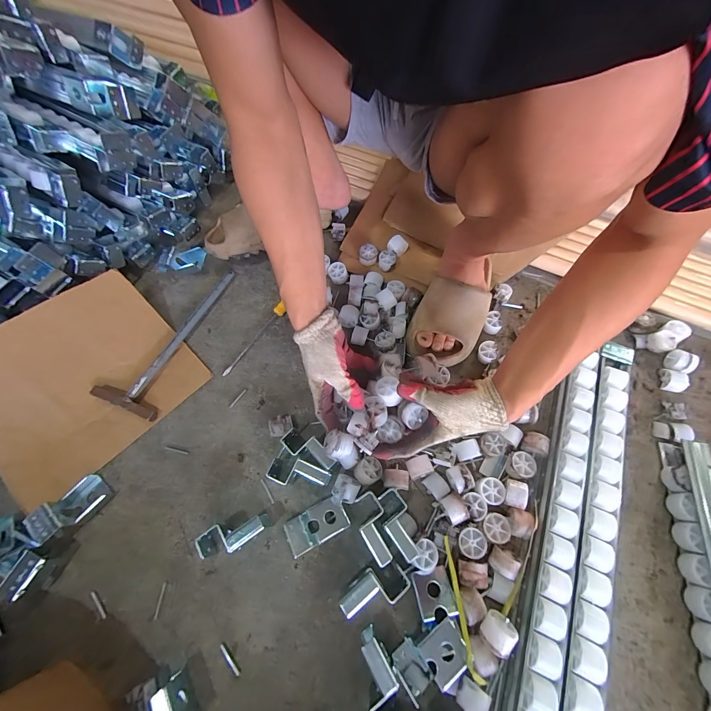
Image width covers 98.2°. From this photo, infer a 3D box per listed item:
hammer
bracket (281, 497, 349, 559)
[{"bbox_3d":[-0.309,-0.038,0.538,0.099,0.029,0.289,20,67,10],"label":"hammer"},{"bbox_3d":[-0.054,0.229,0.415,0.084,0.033,0.044,-26,67,-11],"label":"bracket"}]

